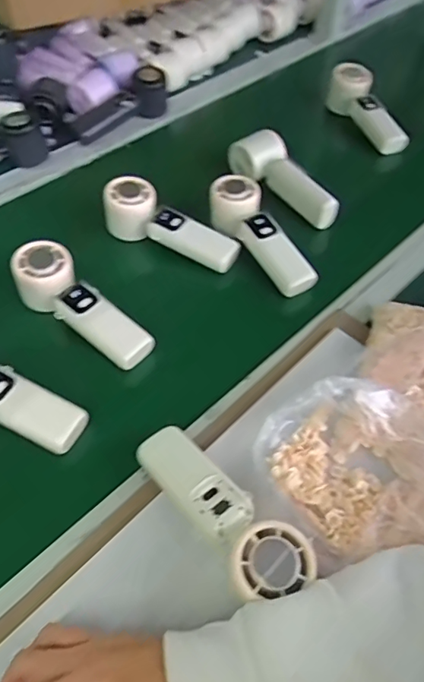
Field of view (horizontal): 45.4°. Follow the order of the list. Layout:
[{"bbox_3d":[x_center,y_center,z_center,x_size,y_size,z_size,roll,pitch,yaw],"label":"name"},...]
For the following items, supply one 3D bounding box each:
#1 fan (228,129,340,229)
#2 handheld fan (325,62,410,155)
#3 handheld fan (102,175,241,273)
[{"bbox_3d":[0.087,-0.206,0.647,0.055,0.048,0.170,-24,58,-22],"label":"fan"},{"bbox_3d":[0.232,-0.344,0.759,0.050,0.055,0.163,-20,69,-19],"label":"handheld fan"},{"bbox_3d":[-0.046,-0.135,0.593,0.164,0.060,0.048,21,53,12],"label":"handheld fan"}]

